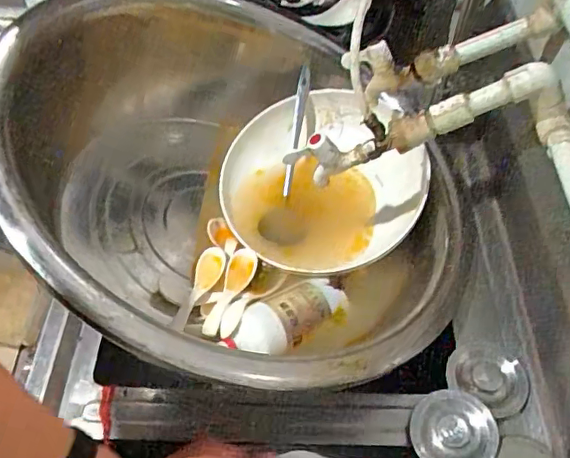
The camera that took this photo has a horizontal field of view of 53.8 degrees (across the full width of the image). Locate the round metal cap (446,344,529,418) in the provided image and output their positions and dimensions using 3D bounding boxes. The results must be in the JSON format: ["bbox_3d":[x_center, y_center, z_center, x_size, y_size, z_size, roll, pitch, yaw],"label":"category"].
[{"bbox_3d":[0.217,0.156,0.599,0.081,0.017,0.067,23,72,32],"label":"round metal cap"}]

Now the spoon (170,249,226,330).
[{"bbox_3d":[-0.107,0.075,0.713,0.035,0.028,0.133,8,54,6],"label":"spoon"}]

